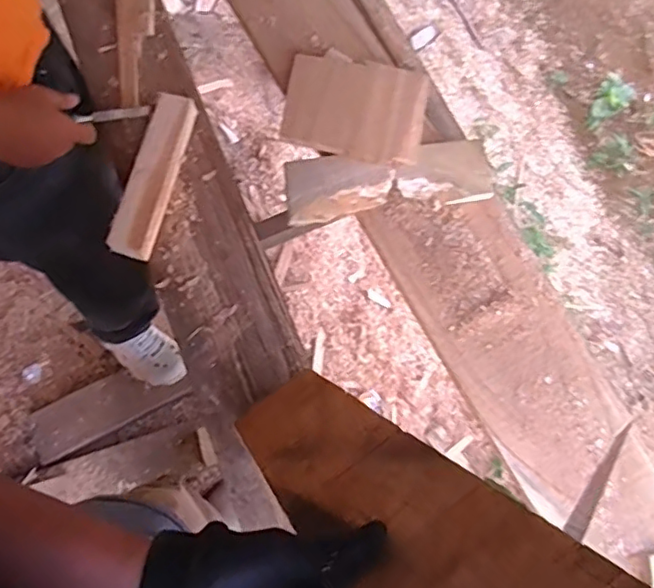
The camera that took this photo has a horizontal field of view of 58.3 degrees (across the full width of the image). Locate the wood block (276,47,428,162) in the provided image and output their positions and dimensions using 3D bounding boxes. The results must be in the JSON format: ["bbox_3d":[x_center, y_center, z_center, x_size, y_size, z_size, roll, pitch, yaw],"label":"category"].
[{"bbox_3d":[0.040,-0.277,0.849,0.193,0.027,0.158,10,74,1],"label":"wood block"}]

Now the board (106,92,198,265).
[{"bbox_3d":[-0.242,-0.167,0.819,0.058,0.039,0.236,16,74,3],"label":"board"}]

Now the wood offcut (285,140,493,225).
[{"bbox_3d":[0.088,-0.162,0.835,0.288,0.031,0.087,-8,74,-4],"label":"wood offcut"}]

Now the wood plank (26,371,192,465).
[{"bbox_3d":[-0.510,0.259,1.370,0.360,0.034,0.122,-25,76,-9],"label":"wood plank"}]

